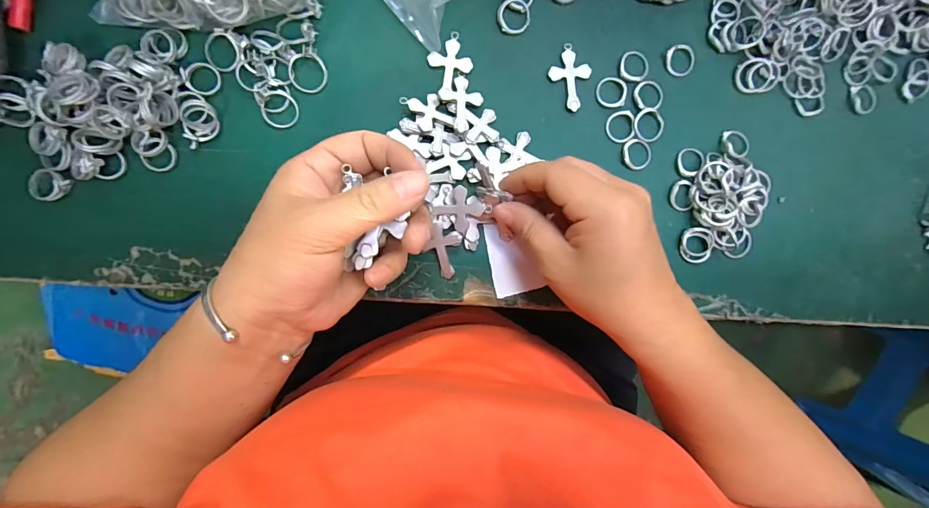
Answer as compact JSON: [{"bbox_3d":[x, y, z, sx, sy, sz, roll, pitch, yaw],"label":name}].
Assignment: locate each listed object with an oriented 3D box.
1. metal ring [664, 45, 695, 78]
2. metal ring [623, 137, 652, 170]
[{"bbox_3d":[0.152,-0.136,0.287,0.021,0.004,0.022,-1,95,-6],"label":"metal ring"},{"bbox_3d":[0.122,-0.070,0.288,0.021,0.004,0.021,-1,95,-6],"label":"metal ring"}]

